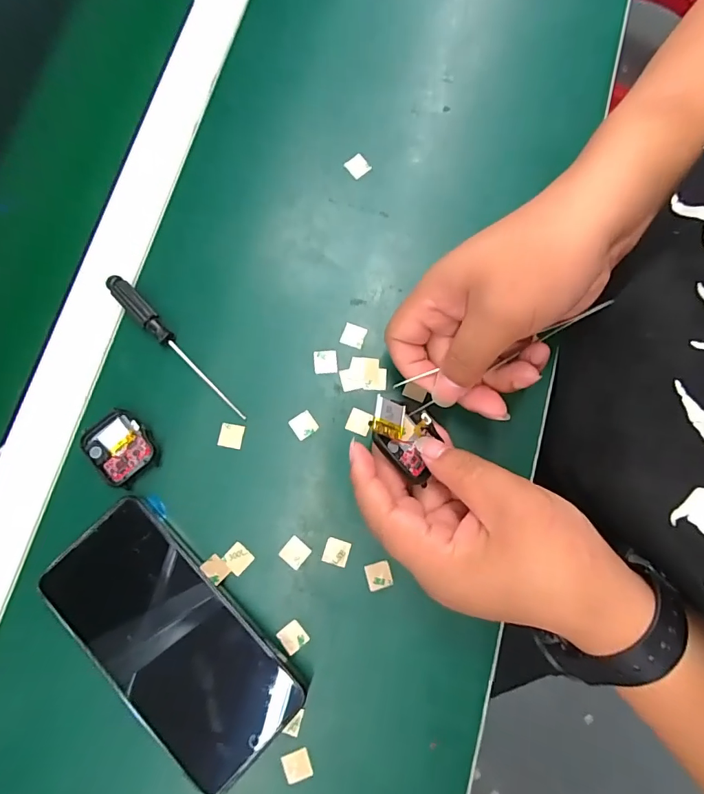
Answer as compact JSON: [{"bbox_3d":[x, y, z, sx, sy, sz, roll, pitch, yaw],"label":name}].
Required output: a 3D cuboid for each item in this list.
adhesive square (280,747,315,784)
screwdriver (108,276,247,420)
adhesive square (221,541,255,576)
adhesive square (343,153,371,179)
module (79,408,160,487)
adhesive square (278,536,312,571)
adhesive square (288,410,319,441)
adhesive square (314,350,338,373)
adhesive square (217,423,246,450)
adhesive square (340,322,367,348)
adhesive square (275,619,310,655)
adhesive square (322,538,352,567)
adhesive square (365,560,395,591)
[{"bbox_3d":[-0.032,0.214,0.258,0.015,0.004,0.015,-19,80,-4],"label":"adhesive square"},{"bbox_3d":[-0.120,-0.034,0.298,0.014,0.010,0.131,-43,83,-8],"label":"screwdriver"},{"bbox_3d":[-0.072,0.102,0.279,0.016,0.004,0.015,42,81,6],"label":"adhesive square"},{"bbox_3d":[0.004,-0.174,0.332,0.015,0.004,0.016,-36,82,-7],"label":"adhesive square"},{"bbox_3d":[-0.149,0.032,0.286,0.037,0.009,0.047,-40,82,-8],"label":"module"},{"bbox_3d":[-0.036,0.098,0.281,0.015,0.004,0.016,39,81,6],"label":"adhesive square"},{"bbox_3d":[-0.032,0.019,0.295,0.015,0.004,0.016,-36,82,-7],"label":"adhesive square"},{"bbox_3d":[-0.018,-0.025,0.304,0.016,0.004,0.016,-3,79,-2],"label":"adhesive square"},{"bbox_3d":[-0.080,0.026,0.293,0.015,0.004,0.016,11,79,1],"label":"adhesive square"},{"bbox_3d":[0.001,-0.043,0.308,0.016,0.004,0.016,19,80,3],"label":"adhesive square"},{"bbox_3d":[-0.036,0.147,0.272,0.015,0.004,0.015,-37,82,-7],"label":"adhesive square"},{"bbox_3d":[-0.010,0.098,0.280,0.015,0.004,0.015,17,79,2],"label":"adhesive square"},{"bbox_3d":[0.017,0.112,0.278,0.016,0.004,0.016,-16,80,-4],"label":"adhesive square"}]

